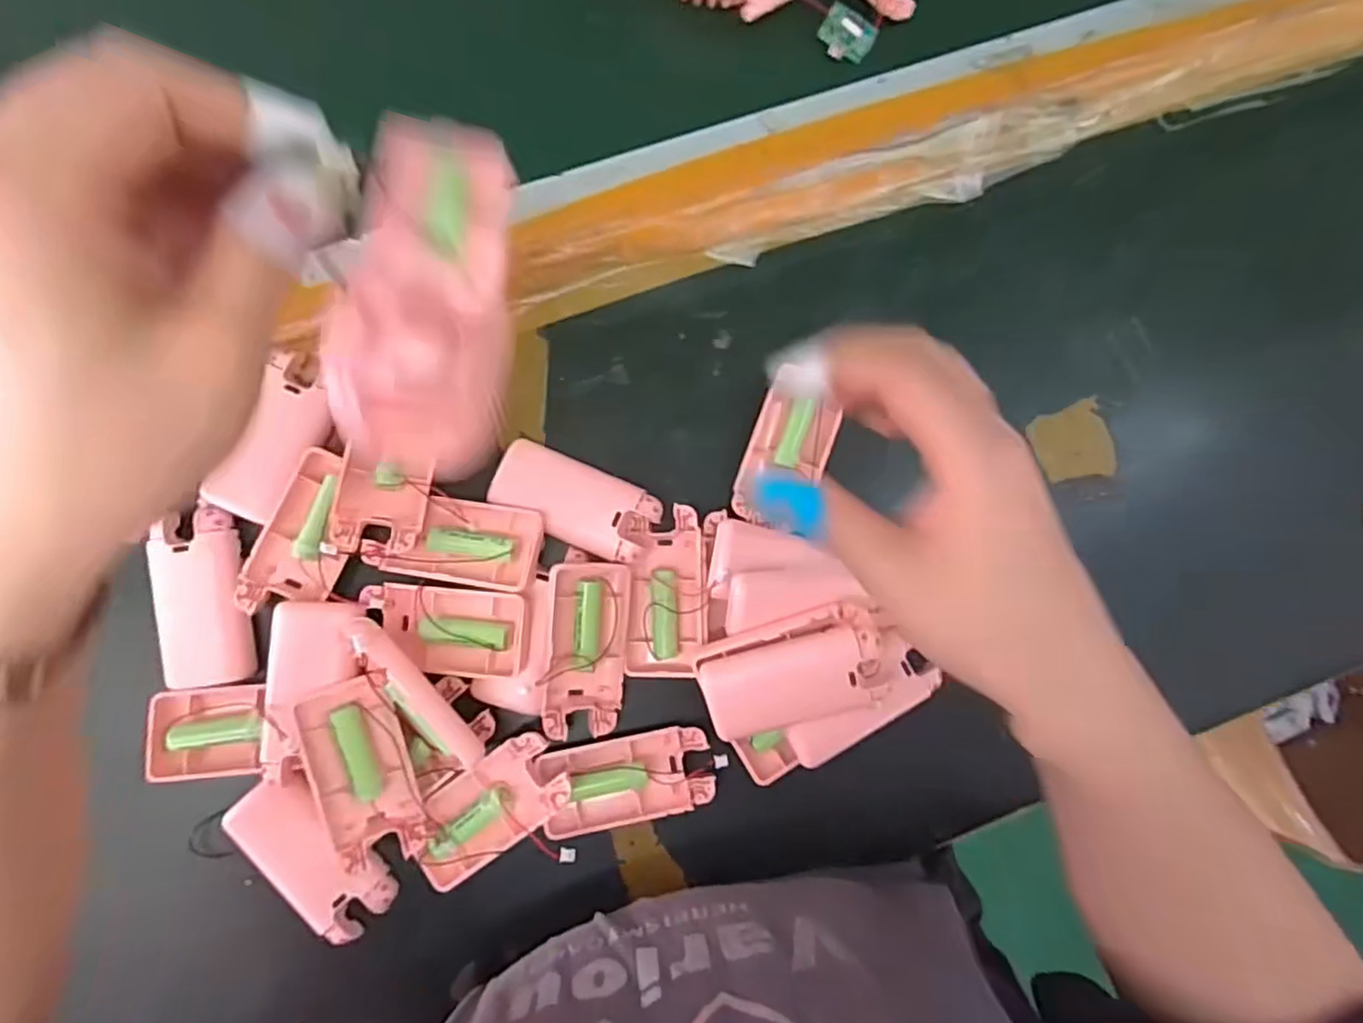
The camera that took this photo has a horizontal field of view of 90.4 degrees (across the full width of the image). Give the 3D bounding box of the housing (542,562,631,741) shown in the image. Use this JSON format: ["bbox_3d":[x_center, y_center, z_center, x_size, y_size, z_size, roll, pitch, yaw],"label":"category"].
[{"bbox_3d":[-0.051,0.076,0.370,0.042,0.019,0.093,4,87,-4],"label":"housing"}]

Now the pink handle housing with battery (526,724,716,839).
[{"bbox_3d":[-0.031,0.150,0.377,0.092,0.014,0.046,-8,88,-5],"label":"pink handle housing with battery"}]

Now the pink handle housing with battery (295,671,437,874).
[{"bbox_3d":[-0.167,0.135,0.354,0.046,0.022,0.092,-14,96,-22],"label":"pink handle housing with battery"}]

